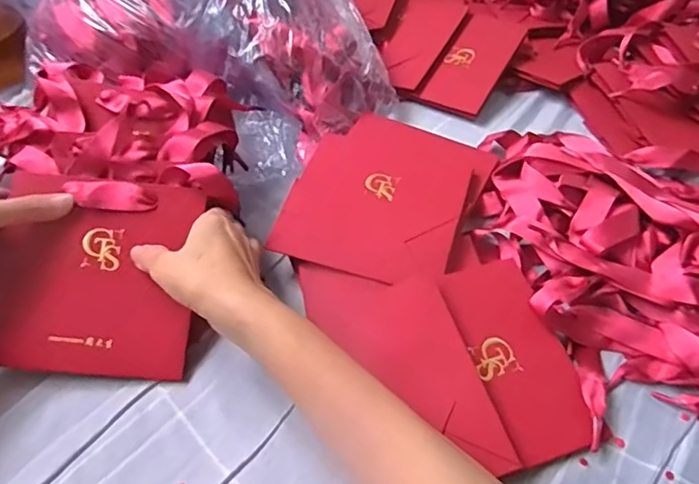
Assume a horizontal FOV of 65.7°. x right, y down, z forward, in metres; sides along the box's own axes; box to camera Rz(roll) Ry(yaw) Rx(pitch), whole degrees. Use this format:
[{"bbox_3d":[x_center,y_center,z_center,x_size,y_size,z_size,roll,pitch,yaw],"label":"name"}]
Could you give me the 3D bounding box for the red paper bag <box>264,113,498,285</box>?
[{"bbox_3d":[0.033,-0.046,0.467,0.146,0.014,0.189,17,53,15],"label":"red paper bag"}]

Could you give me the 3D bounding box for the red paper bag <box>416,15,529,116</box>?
[{"bbox_3d":[0.136,-0.197,0.598,0.072,0.011,0.141,24,68,21],"label":"red paper bag"}]

